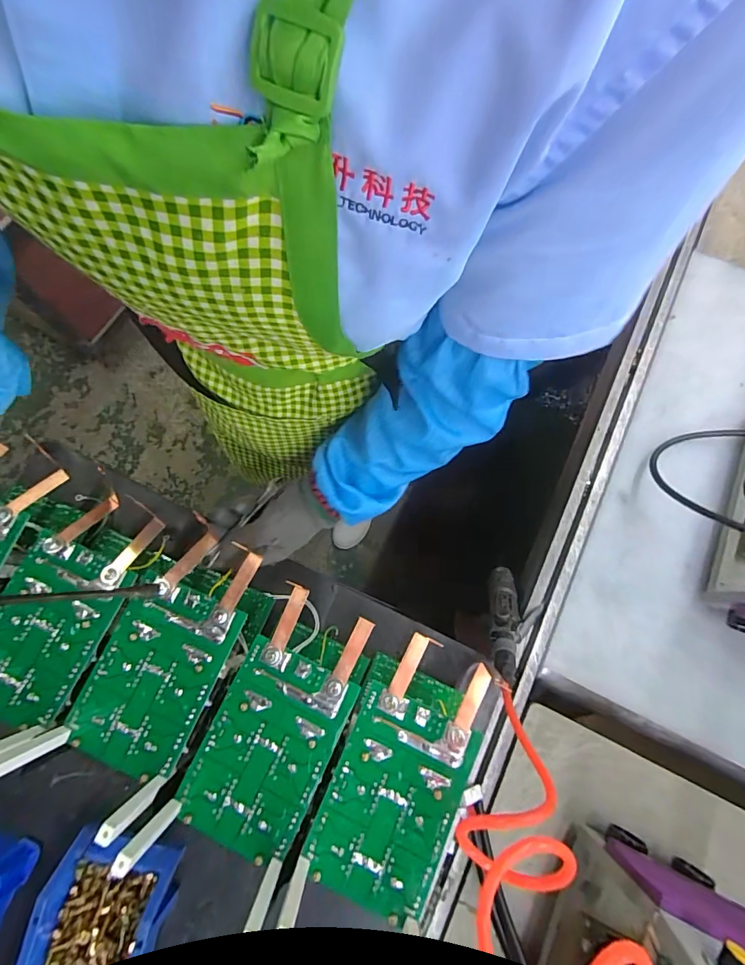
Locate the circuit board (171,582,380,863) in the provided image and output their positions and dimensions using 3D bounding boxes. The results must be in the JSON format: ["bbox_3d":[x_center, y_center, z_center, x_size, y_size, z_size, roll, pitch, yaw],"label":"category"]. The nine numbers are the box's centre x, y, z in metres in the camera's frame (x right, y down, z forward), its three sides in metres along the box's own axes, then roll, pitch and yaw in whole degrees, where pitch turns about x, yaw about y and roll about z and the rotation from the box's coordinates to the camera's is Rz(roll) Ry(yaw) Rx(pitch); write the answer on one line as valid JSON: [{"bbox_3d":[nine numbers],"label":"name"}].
[{"bbox_3d":[-0.085,0.216,0.402,0.107,0.010,0.212,25,76,6],"label":"circuit board"}]

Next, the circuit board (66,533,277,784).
[{"bbox_3d":[-0.195,0.159,0.418,0.123,0.016,0.206,28,77,7],"label":"circuit board"}]

